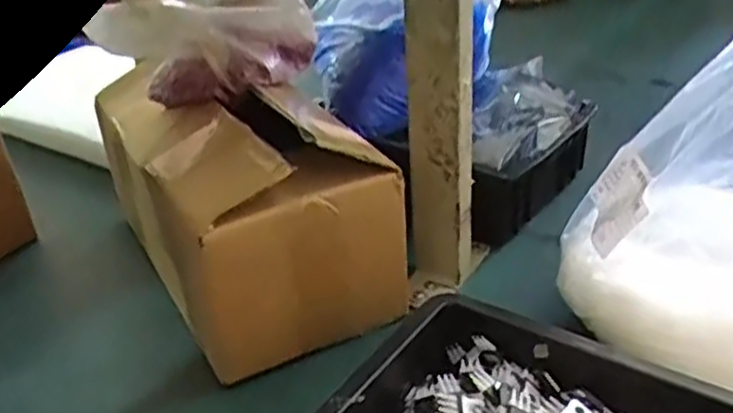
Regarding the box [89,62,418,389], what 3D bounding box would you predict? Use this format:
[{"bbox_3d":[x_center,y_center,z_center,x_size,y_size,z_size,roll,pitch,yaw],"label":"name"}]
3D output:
[{"bbox_3d":[-0.115,-0.019,0.668,0.182,0.168,0.282,-20,34,-24],"label":"box"}]

